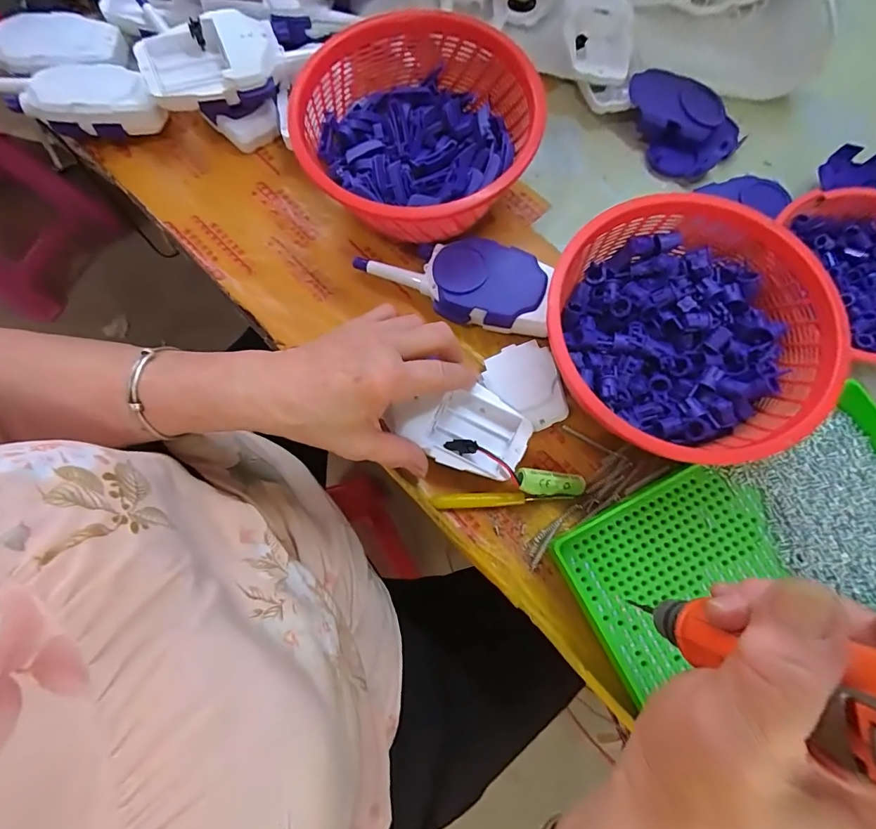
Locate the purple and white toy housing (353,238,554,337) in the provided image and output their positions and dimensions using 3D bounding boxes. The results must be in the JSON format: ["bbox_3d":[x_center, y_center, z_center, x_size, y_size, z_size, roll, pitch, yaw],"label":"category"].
[{"bbox_3d":[0.012,-0.106,0.351,0.151,0.036,0.062,12,79,3],"label":"purple and white toy housing"}]

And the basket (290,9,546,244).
[{"bbox_3d":[-0.016,-0.215,0.352,0.170,0.079,0.176,0,78,1],"label":"basket"}]

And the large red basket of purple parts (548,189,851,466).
[{"bbox_3d":[0.172,-0.062,0.312,0.166,0.075,0.172,0,78,1],"label":"large red basket of purple parts"}]

